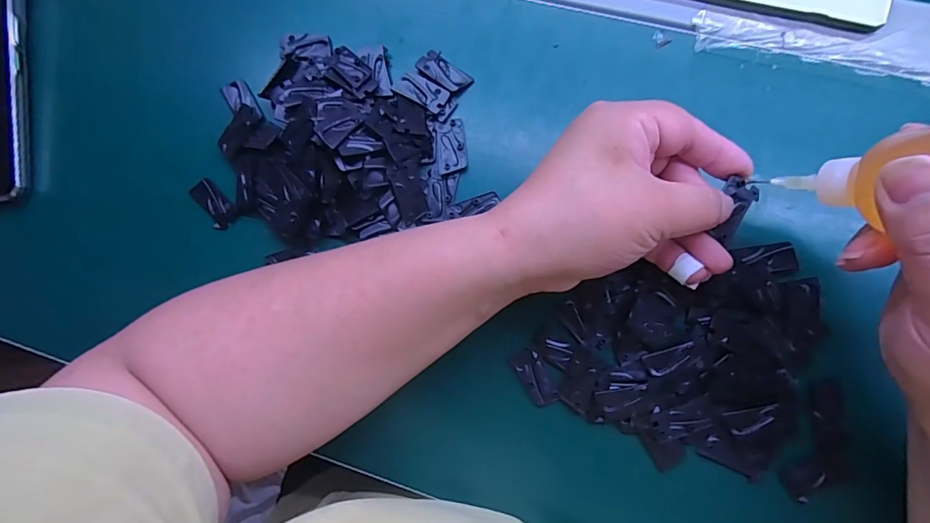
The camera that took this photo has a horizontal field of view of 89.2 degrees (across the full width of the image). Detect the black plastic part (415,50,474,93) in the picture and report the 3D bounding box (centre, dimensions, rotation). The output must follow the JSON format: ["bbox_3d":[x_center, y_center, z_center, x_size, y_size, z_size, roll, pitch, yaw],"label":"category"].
[{"bbox_3d":[-0.013,-0.117,0.290,0.034,0.005,0.017,41,90,8],"label":"black plastic part"}]

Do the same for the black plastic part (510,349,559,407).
[{"bbox_3d":[0.040,0.067,0.268,0.016,0.004,0.031,-31,82,3],"label":"black plastic part"}]

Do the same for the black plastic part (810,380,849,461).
[{"bbox_3d":[0.190,0.082,0.245,0.015,0.004,0.041,-5,84,6],"label":"black plastic part"}]

